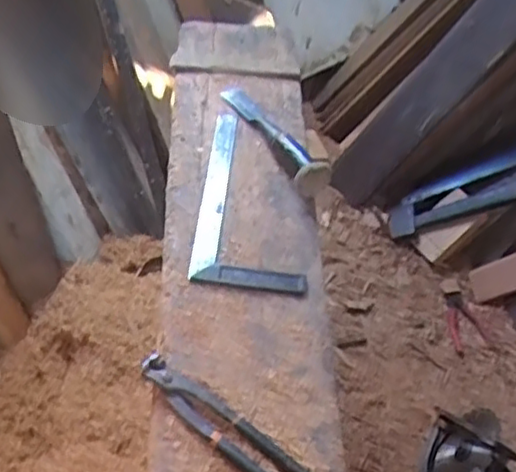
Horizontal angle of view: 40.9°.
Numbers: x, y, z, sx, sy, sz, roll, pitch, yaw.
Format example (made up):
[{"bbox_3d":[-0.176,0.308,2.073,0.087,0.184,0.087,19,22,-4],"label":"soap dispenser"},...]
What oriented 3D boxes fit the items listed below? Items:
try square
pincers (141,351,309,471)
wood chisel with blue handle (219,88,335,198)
[{"bbox_3d":[-0.002,-0.052,0.851,0.128,0.024,0.277,6,44,-1],"label":"try square"},{"bbox_3d":[-0.024,0.183,0.636,0.219,0.024,0.038,36,51,19],"label":"pincers"},{"bbox_3d":[0.020,-0.144,0.917,0.046,0.030,0.233,-16,49,-22],"label":"wood chisel with blue handle"}]

